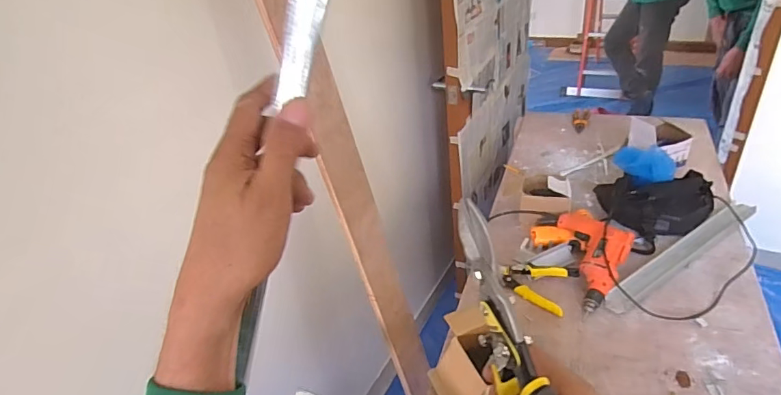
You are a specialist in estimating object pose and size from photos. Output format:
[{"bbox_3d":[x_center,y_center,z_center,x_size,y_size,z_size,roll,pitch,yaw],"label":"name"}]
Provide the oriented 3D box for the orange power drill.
[{"bbox_3d":[0.484,0.130,1.078,0.154,0.102,0.244,-4,33,6],"label":"orange power drill"}]

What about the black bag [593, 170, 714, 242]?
[{"bbox_3d":[0.670,0.017,1.190,0.266,0.121,0.150,8,36,22],"label":"black bag"}]

